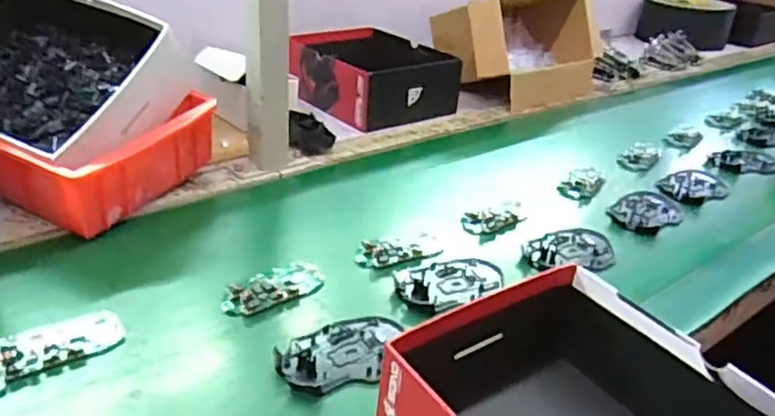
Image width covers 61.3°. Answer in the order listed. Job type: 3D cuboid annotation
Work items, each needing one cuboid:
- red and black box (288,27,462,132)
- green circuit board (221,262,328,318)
[{"bbox_3d":[-0.020,-0.208,1.032,0.198,0.094,0.186,-17,37,-34],"label":"red and black box"},{"bbox_3d":[-0.105,0.072,0.609,0.101,0.014,0.045,-18,38,-36],"label":"green circuit board"}]

